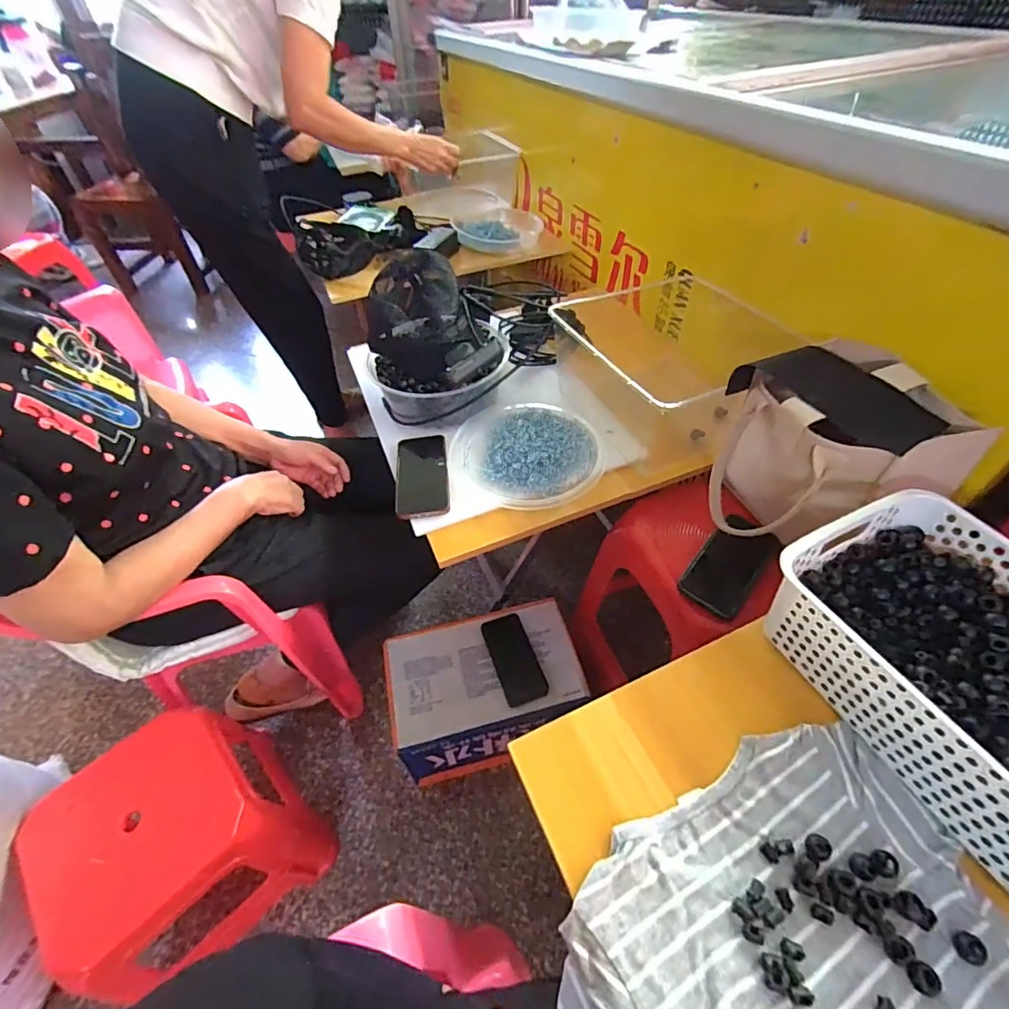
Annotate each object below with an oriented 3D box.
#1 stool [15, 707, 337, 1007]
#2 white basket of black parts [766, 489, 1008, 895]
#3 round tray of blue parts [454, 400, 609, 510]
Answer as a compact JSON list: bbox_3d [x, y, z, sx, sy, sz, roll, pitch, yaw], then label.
[{"bbox_3d":[-0.471,0.523,0.753,0.263,0.276,0.280,-35,56,-25],"label":"stool"},{"bbox_3d":[0.400,0.143,0.413,0.200,0.098,0.300,-22,51,-16],"label":"white basket of black parts"},{"bbox_3d":[0.040,-0.090,0.768,0.220,0.045,0.242,-2,48,2],"label":"round tray of blue parts"}]

